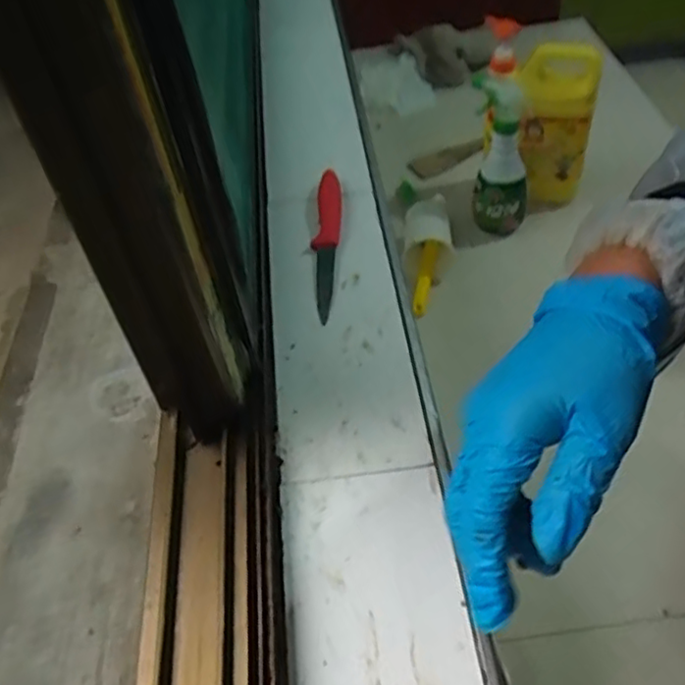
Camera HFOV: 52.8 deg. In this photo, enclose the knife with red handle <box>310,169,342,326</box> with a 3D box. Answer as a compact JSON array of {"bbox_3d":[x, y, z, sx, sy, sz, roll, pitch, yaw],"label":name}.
[{"bbox_3d":[-0.015,-0.092,0.616,0.023,0.010,0.195,2,50,3],"label":"knife with red handle"}]

